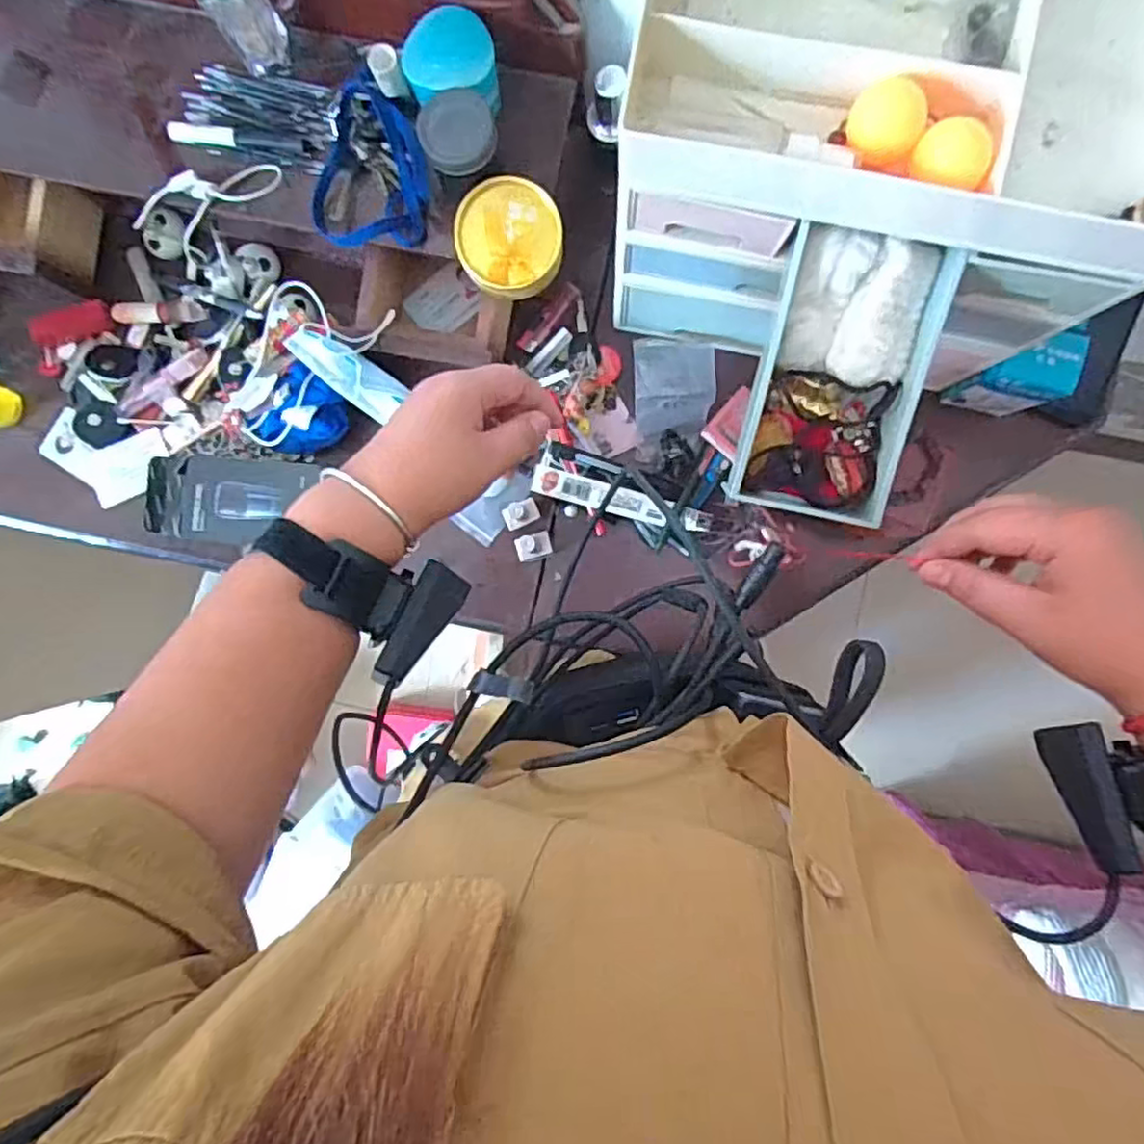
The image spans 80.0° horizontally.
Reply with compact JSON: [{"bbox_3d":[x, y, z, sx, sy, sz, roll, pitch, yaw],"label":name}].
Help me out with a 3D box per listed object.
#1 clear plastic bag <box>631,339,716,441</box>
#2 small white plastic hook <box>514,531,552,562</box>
[{"bbox_3d":[0.094,-0.172,0.631,0.075,0.040,0.092,-6,91,2],"label":"clear plastic bag"},{"bbox_3d":[-0.035,-0.023,0.607,0.031,0.060,0.022,-18,90,2],"label":"small white plastic hook"}]

